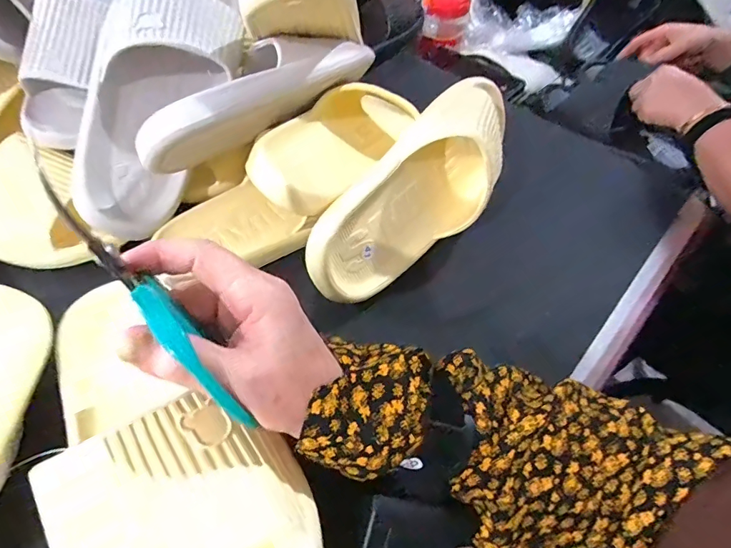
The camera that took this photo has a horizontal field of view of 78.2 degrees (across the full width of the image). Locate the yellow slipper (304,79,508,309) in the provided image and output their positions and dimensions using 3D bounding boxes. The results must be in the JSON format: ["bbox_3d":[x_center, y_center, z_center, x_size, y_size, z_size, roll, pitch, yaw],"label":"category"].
[{"bbox_3d":[0.060,-0.072,0.389,0.080,0.119,0.260,12,48,47],"label":"yellow slipper"}]

